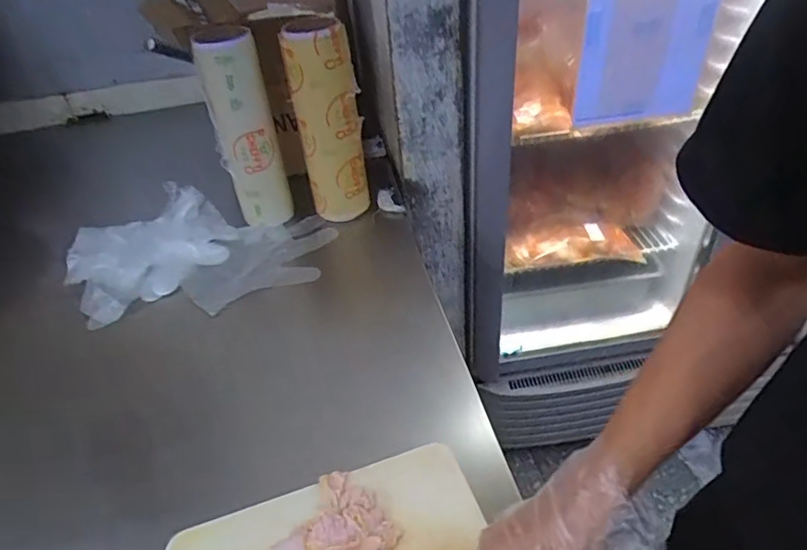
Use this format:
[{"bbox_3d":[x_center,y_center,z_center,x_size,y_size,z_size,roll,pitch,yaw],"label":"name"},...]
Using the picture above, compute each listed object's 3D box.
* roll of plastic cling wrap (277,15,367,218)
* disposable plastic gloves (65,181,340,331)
[{"bbox_3d":[-0.121,-0.234,0.894,0.106,0.330,0.100,-3,39,3],"label":"roll of plastic cling wrap"},{"bbox_3d":[-0.330,-0.038,0.906,0.422,0.070,0.262,-8,39,-3],"label":"disposable plastic gloves"}]

